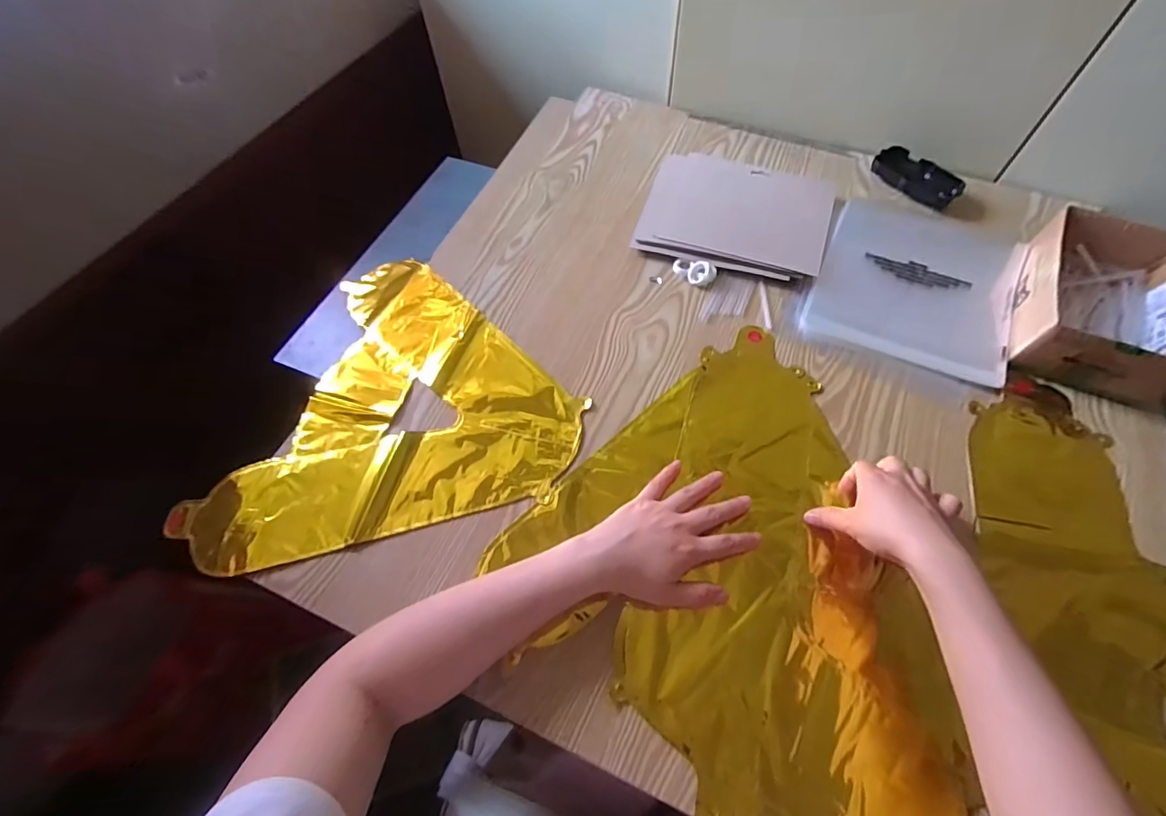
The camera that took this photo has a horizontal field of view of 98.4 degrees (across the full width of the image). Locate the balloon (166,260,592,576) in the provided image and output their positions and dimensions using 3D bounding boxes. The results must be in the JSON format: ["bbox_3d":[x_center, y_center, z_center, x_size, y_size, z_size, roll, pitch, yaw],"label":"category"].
[{"bbox_3d":[-0.185,0.022,0.515,0.367,0.033,0.367,-2,61,3],"label":"balloon"}]

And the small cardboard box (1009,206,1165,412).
[{"bbox_3d":[0.523,-0.104,0.508,0.134,0.067,0.182,20,64,13],"label":"small cardboard box"}]

